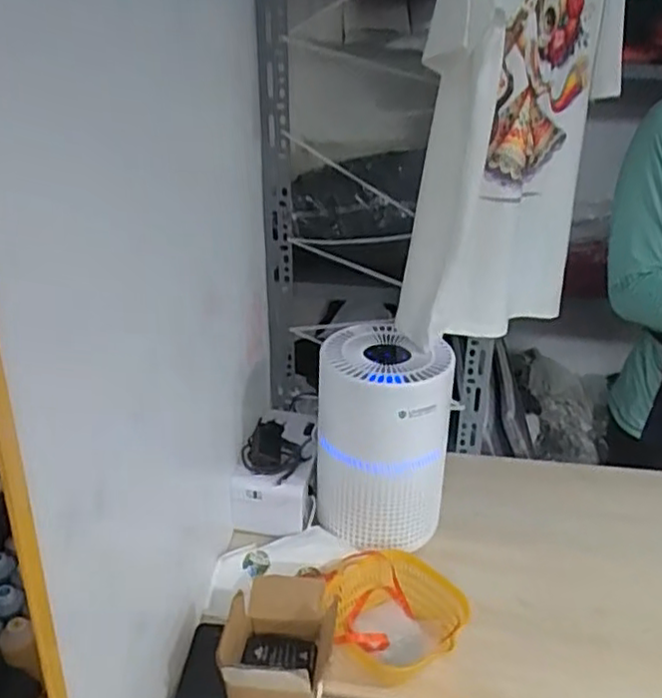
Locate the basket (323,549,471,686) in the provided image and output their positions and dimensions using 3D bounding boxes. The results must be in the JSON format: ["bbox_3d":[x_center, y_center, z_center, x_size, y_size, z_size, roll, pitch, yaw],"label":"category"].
[{"bbox_3d":[0.084,0.347,0.888,0.182,0.072,0.173,5,26,5],"label":"basket"}]

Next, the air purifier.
[{"bbox_3d":[0.073,0.139,1.018,0.187,0.298,0.172,3,27,5],"label":"air purifier"}]

